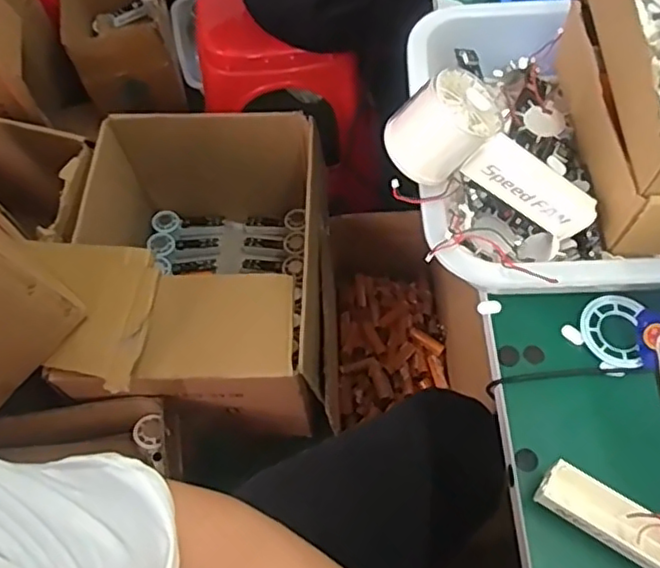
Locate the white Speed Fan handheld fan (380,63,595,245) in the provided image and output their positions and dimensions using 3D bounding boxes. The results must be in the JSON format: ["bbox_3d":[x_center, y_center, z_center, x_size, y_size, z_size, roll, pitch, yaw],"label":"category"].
[{"bbox_3d":[0.115,-0.086,0.441,0.152,0.068,0.055,32,48,-21],"label":"white Speed Fan handheld fan"}]

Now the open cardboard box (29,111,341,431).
[{"bbox_3d":[-0.224,-0.023,1.132,0.427,0.359,0.532,-2,62,1],"label":"open cardboard box"}]

